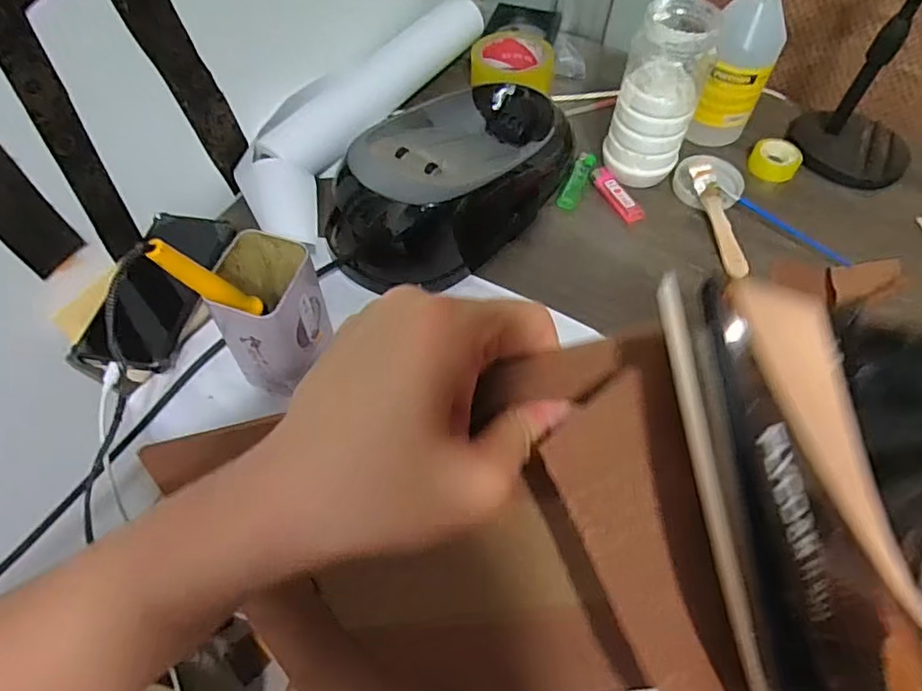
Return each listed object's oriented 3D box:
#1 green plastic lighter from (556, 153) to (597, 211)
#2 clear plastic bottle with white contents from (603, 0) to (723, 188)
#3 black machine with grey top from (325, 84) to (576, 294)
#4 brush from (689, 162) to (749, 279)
[{"bbox_3d":[0.125,-0.178,0.641,0.020,0.013,0.083,21,58,12],"label":"green plastic lighter"},{"bbox_3d":[0.195,-0.246,0.582,0.076,0.147,0.079,22,59,13],"label":"clear plastic bottle with white contents"},{"bbox_3d":[-0.003,-0.173,0.585,0.156,0.092,0.273,29,60,16],"label":"black machine with grey top"},{"bbox_3d":[0.260,-0.129,0.600,0.024,0.009,0.133,-13,68,11],"label":"brush"}]

